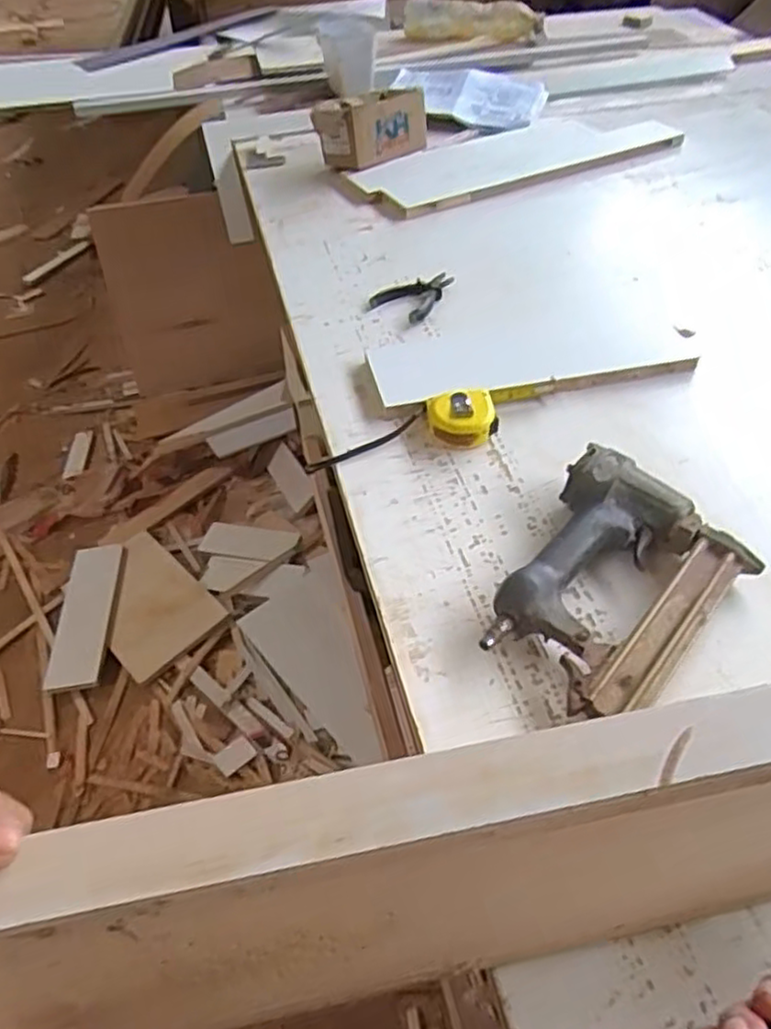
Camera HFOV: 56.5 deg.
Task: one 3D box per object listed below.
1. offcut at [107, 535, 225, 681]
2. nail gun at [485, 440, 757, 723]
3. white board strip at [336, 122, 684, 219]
[{"bbox_3d":[-0.522,0.187,1.560,0.219,0.025,0.328,-34,54,-26],"label":"offcut"},{"bbox_3d":[0.173,0.052,0.564,0.159,0.055,0.209,34,57,30],"label":"nail gun"},{"bbox_3d":[0.212,-0.610,1.214,0.556,0.018,0.215,-22,49,-18],"label":"white board strip"}]

